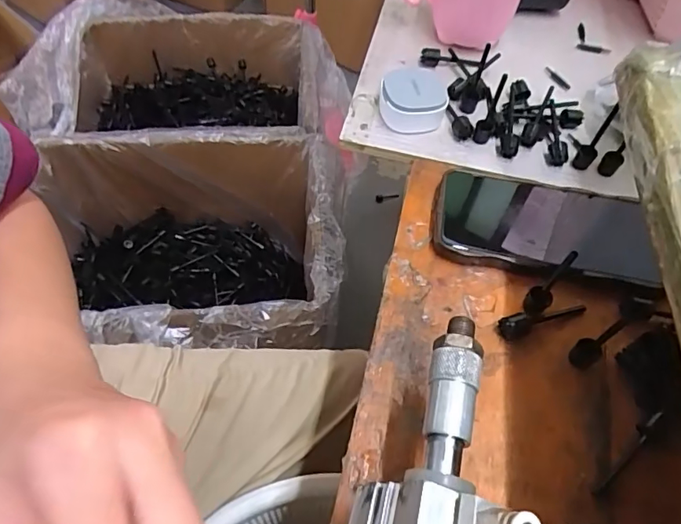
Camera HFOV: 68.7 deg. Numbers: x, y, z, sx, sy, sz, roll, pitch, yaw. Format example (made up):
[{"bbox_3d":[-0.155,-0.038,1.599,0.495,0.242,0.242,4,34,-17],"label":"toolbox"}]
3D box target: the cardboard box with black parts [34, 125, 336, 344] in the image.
[{"bbox_3d":[-0.206,0.013,0.789,0.415,0.266,0.343,-4,58,-6],"label":"cardboard box with black parts"}]

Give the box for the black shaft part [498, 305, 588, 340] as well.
[{"bbox_3d":[0.133,0.038,0.322,0.062,0.013,0.013,-9,59,-9],"label":"black shaft part"}]

